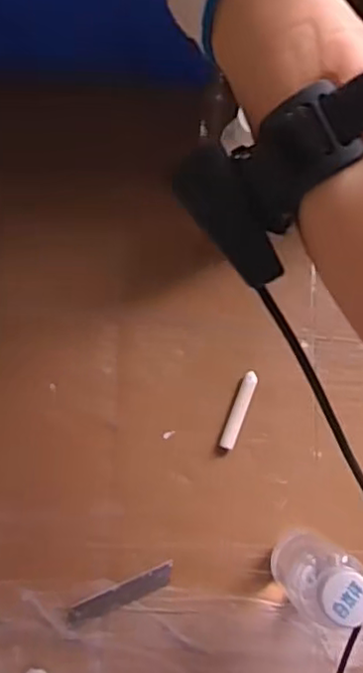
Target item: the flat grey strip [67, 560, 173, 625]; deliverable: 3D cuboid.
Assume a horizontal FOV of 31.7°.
[{"bbox_3d":[-0.051,0.220,0.548,0.096,0.004,0.019,-24,79,-5],"label":"flat grey strip"}]

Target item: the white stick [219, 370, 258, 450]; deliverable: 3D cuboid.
[{"bbox_3d":[0.052,0.066,0.572,0.014,0.010,0.071,20,79,4],"label":"white stick"}]

